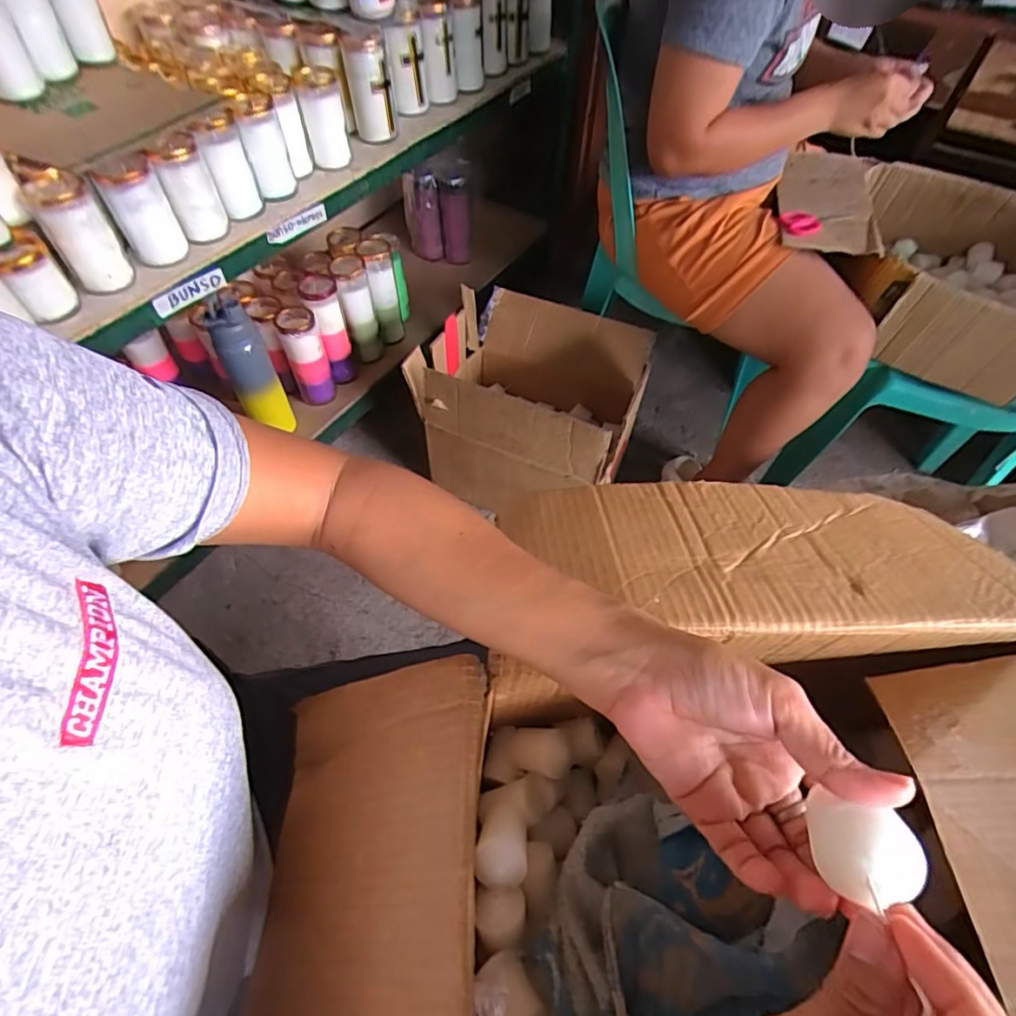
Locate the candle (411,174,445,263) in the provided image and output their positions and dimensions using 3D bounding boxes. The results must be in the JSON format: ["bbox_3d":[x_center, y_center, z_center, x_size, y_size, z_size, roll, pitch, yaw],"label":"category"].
[{"bbox_3d":[-0.218,-0.759,1.462,0.079,0.219,0.073,-7,55,-7],"label":"candle"}]

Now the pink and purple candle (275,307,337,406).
[{"bbox_3d":[-0.408,-0.302,1.125,0.073,0.171,0.082,-19,57,-15],"label":"pink and purple candle"}]

